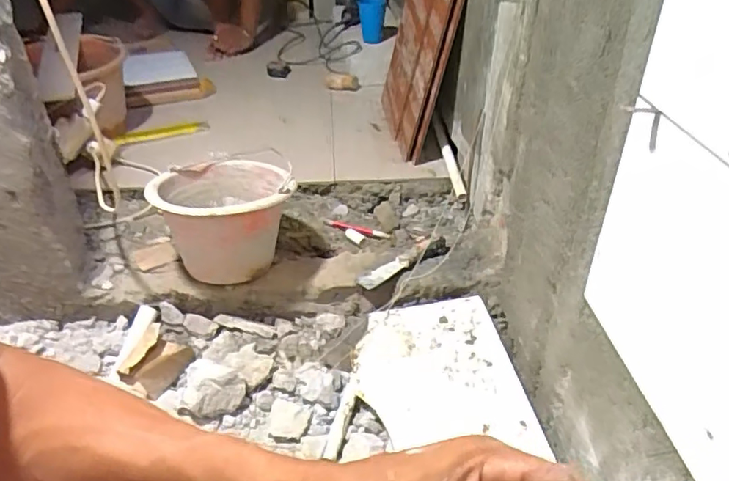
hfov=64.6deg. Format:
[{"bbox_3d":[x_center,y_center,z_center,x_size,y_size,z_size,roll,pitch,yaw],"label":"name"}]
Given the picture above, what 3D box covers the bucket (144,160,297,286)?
[{"bbox_3d":[-0.252,-0.046,1.067,0.243,0.181,0.250,-2,37,-2],"label":"bucket"}]

